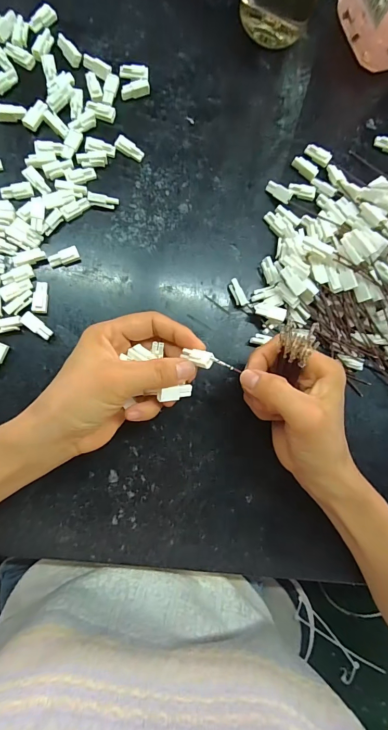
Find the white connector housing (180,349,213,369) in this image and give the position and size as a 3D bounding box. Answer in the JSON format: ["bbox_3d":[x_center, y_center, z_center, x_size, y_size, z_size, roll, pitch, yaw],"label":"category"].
[{"bbox_3d":[0.002,-0.005,0.244,0.021,0.009,0.012,15,83,-6],"label":"white connector housing"}]

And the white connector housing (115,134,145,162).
[{"bbox_3d":[-0.056,-0.190,0.310,0.026,0.008,0.011,28,82,-5],"label":"white connector housing"}]

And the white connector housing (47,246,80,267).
[{"bbox_3d":[-0.108,-0.090,0.293,0.025,0.007,0.012,-23,88,-9],"label":"white connector housing"}]

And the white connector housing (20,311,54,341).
[{"bbox_3d":[-0.126,-0.031,0.282,0.026,0.010,0.010,40,81,-3],"label":"white connector housing"}]

